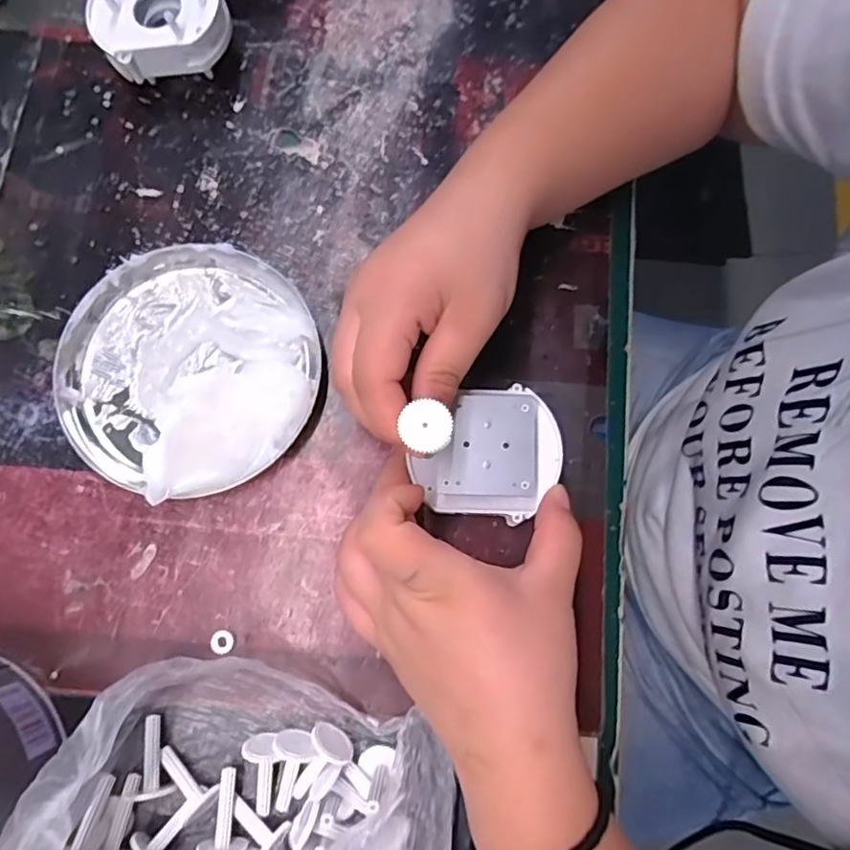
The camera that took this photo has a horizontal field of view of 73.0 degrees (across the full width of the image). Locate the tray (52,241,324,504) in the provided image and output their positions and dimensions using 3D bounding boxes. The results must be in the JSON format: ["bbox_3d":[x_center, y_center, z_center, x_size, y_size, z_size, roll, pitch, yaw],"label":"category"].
[{"bbox_3d":[-0.120,-0.030,0.285,0.128,0.027,0.125,0,77,-1],"label":"tray"}]

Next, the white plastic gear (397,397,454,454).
[{"bbox_3d":[0.001,0.001,0.213,0.018,0.004,0.019,10,78,2],"label":"white plastic gear"}]

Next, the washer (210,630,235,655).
[{"bbox_3d":[-0.095,0.102,0.270,0.011,0.004,0.010,0,77,-1],"label":"washer"}]

